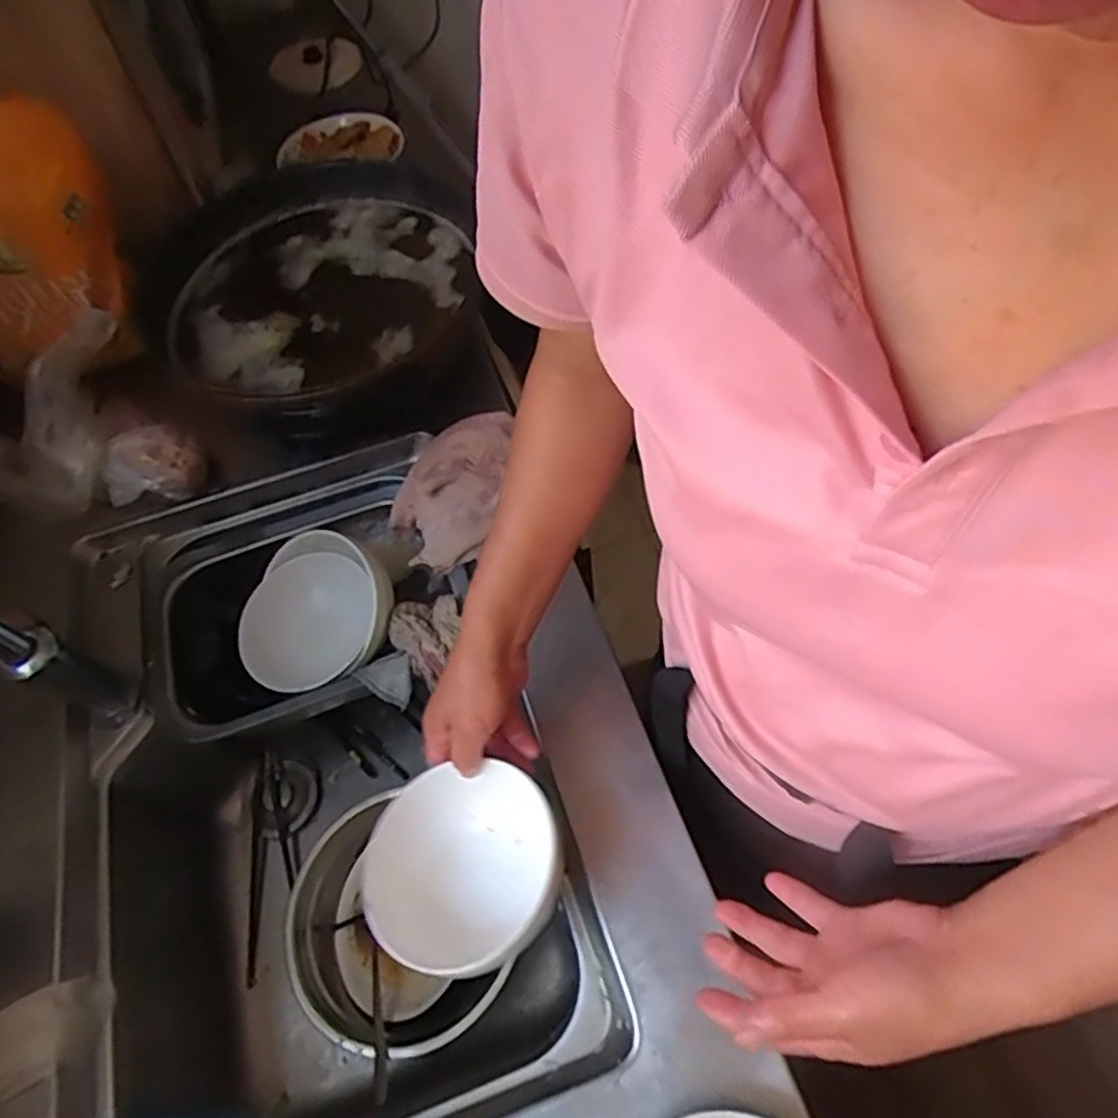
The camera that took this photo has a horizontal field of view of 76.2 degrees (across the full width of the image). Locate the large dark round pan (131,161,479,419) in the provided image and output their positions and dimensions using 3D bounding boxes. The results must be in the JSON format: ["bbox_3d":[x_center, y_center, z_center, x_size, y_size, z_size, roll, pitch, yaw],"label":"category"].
[{"bbox_3d":[-0.293,-0.351,0.863,0.396,0.066,0.450,-39,64,-20],"label":"large dark round pan"}]

